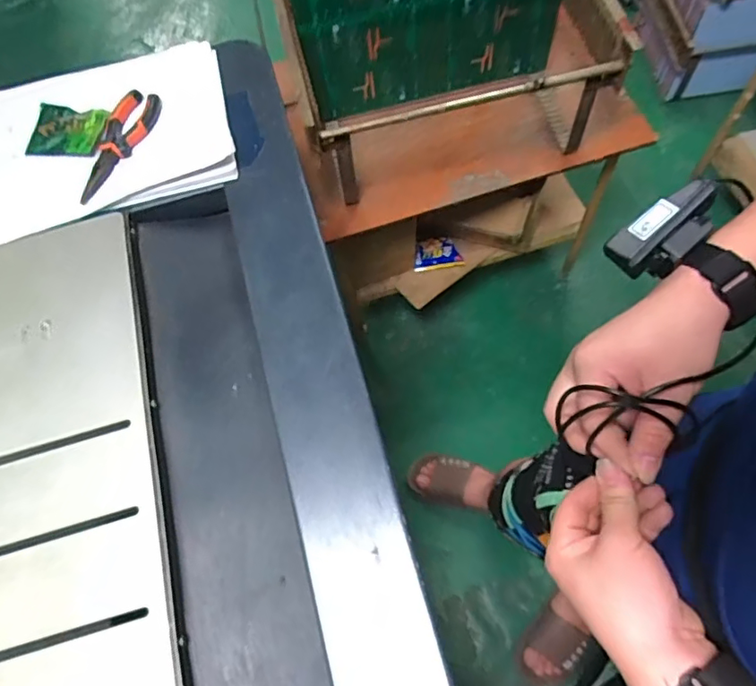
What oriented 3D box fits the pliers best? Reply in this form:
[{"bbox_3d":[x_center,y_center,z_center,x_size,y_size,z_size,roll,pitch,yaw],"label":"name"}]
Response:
[{"bbox_3d":[-0.290,-0.222,0.623,0.050,0.016,0.152,9,67,7],"label":"pliers"}]

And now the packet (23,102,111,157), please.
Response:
[{"bbox_3d":[-0.359,-0.248,0.637,0.090,0.017,0.072,7,67,6],"label":"packet"}]

